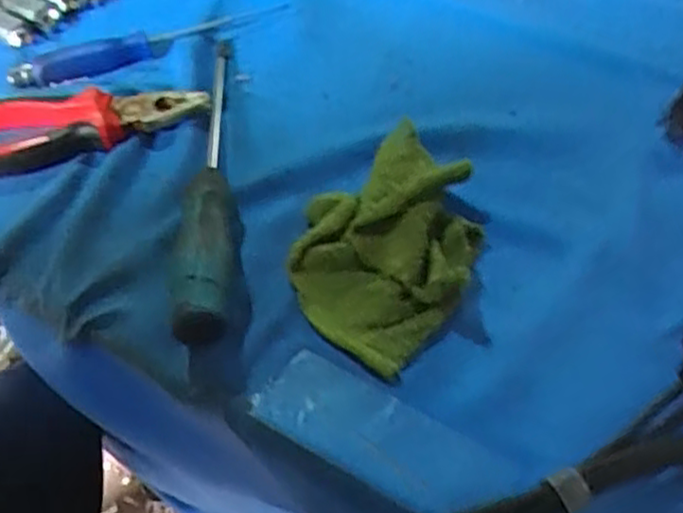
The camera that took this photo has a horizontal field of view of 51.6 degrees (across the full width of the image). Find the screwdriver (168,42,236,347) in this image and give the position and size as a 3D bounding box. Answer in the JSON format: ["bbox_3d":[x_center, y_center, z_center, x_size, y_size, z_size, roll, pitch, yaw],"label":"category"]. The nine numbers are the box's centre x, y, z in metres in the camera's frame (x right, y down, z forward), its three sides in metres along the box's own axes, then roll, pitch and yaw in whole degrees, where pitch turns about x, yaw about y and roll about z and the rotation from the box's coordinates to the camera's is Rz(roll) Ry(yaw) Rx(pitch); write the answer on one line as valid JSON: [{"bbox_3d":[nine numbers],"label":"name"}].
[{"bbox_3d":[-0.072,-0.057,0.396,0.028,0.027,0.237,-1,52,-2],"label":"screwdriver"}]

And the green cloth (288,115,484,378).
[{"bbox_3d":[0.027,-0.009,0.367,0.090,0.022,0.124,33,58,23],"label":"green cloth"}]

